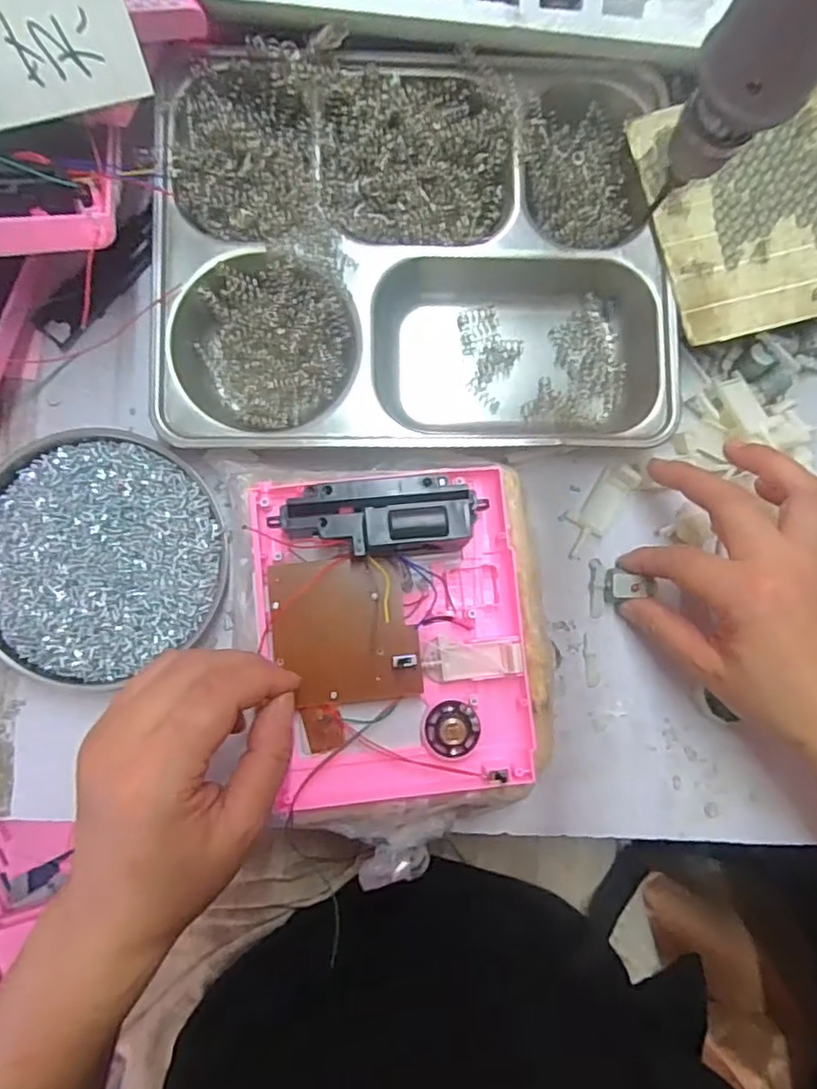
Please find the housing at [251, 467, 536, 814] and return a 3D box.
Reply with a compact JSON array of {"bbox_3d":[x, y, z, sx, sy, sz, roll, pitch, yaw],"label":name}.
[{"bbox_3d":[-0.005,0.047,0.316,0.137,0.040,0.166,-5,87,-3],"label":"housing"}]

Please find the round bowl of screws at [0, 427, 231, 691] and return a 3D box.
[{"bbox_3d":[-0.168,0.003,0.346,0.131,0.031,0.132,0,86,-3],"label":"round bowl of screws"}]

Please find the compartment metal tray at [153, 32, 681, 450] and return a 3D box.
[{"bbox_3d":[0.005,-0.161,0.354,0.273,0.033,0.208,0,86,-3],"label":"compartment metal tray"}]

